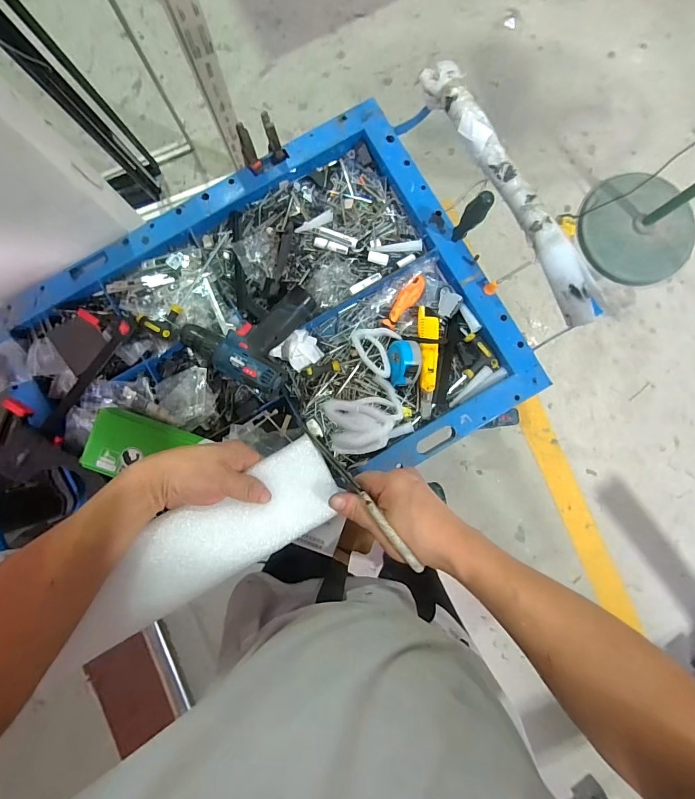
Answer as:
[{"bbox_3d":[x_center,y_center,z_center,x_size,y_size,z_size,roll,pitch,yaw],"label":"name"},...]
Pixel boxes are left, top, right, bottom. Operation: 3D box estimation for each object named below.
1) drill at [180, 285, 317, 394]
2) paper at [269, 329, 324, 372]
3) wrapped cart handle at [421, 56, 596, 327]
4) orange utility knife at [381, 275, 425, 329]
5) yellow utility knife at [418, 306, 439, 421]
[{"bbox_3d":[-0.163,-0.115,0.638,0.176,0.054,0.168,21,86,1],"label":"drill"},{"bbox_3d":[-0.084,-0.080,0.664,0.076,0.041,0.056,-37,87,-3],"label":"paper"},{"bbox_3d":[0.269,-0.339,0.638,0.049,0.039,0.478,-31,87,-2],"label":"wrapped cart handle"},{"bbox_3d":[0.098,-0.166,0.668,0.030,0.014,0.102,37,87,2],"label":"orange utility knife"},{"bbox_3d":[0.140,-0.063,0.672,0.034,0.014,0.189,0,86,-1],"label":"yellow utility knife"}]

